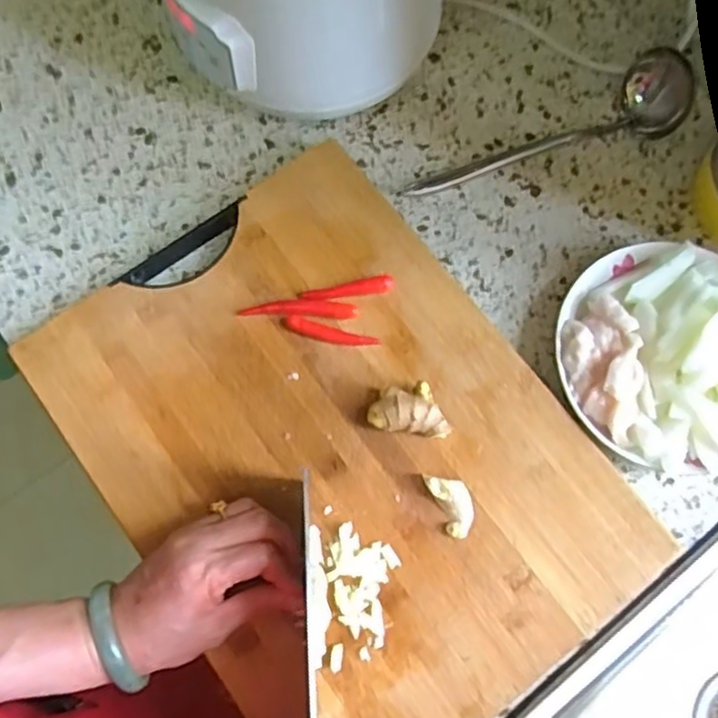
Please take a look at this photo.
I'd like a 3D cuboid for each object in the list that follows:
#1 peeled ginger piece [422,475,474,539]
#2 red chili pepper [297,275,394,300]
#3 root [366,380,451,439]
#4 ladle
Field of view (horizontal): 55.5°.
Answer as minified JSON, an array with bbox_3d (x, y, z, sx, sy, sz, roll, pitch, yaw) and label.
[{"bbox_3d":[0.064,0.097,0.459,0.024,0.011,0.045,-22,76,-7],"label":"peeled ginger piece"},{"bbox_3d":[-0.009,-0.051,0.500,0.068,0.007,0.013,-8,75,-3],"label":"red chili pepper"},{"bbox_3d":[0.035,0.034,0.472,0.055,0.018,0.035,7,74,1],"label":"root"},{"bbox_3d":[0.153,-0.169,0.534,0.225,0.053,0.056,-25,76,-7],"label":"ladle"}]

